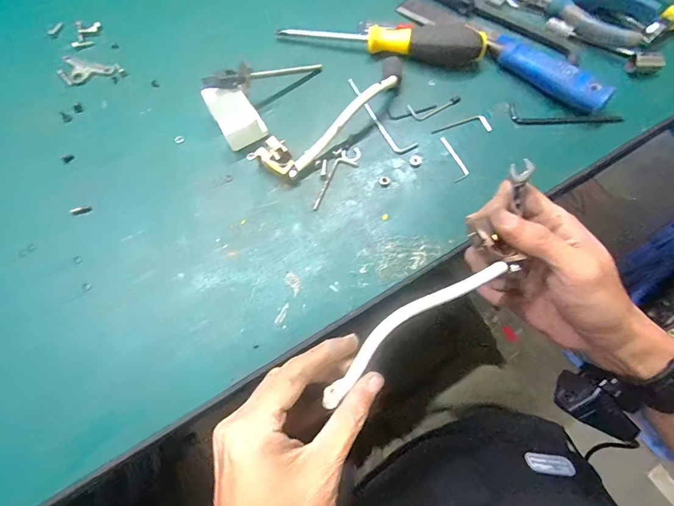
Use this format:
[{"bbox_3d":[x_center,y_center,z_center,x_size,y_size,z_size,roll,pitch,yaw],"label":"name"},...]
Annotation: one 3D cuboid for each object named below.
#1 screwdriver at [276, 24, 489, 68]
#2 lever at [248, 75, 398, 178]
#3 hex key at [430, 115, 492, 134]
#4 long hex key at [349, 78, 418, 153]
[{"bbox_3d":[0.047,-0.223,0.378,0.199,0.034,0.043,11,71,5],"label":"screwdriver"},{"bbox_3d":[-0.007,-0.122,0.341,0.150,0.023,0.043,-40,74,-12],"label":"lever"},{"bbox_3d":[0.118,-0.119,0.352,0.055,0.004,0.018,-11,70,-3],"label":"hex key"},{"bbox_3d":[0.043,-0.132,0.356,0.022,0.004,0.089,-30,72,-10],"label":"long hex key"}]

